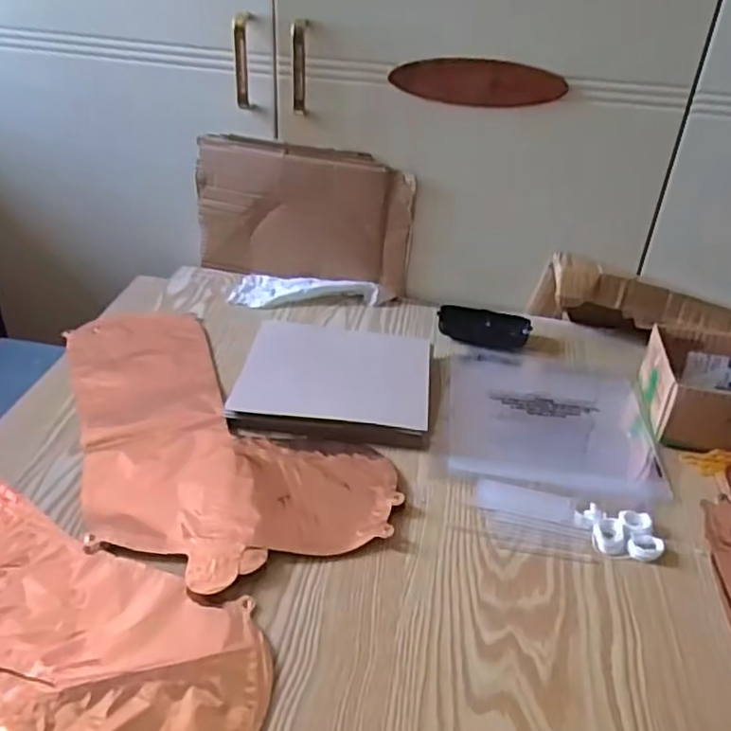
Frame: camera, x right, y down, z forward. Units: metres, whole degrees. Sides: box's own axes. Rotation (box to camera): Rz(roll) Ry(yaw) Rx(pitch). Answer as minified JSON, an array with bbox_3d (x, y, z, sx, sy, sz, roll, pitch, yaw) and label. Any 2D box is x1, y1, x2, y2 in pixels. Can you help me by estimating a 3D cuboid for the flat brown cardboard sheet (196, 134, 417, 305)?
[{"bbox_3d":[-0.078,-0.186,0.855,0.269,0.174,0.028,11,33,9],"label":"flat brown cardboard sheet"}]

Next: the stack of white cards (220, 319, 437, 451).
[{"bbox_3d":[-0.030,0.009,0.694,0.187,0.022,0.181,6,33,1],"label":"stack of white cards"}]

